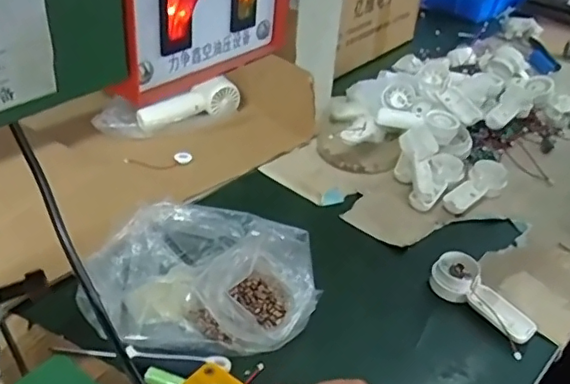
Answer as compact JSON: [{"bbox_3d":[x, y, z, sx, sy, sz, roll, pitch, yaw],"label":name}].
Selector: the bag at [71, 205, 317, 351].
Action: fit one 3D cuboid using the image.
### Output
[{"bbox_3d":[-0.076,0.075,0.528,0.202,0.067,0.144,6,36,1],"label":"bag"}]

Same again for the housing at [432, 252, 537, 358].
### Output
[{"bbox_3d":[0.195,0.104,0.555,0.044,0.032,0.109,-23,44,-33],"label":"housing"}]

